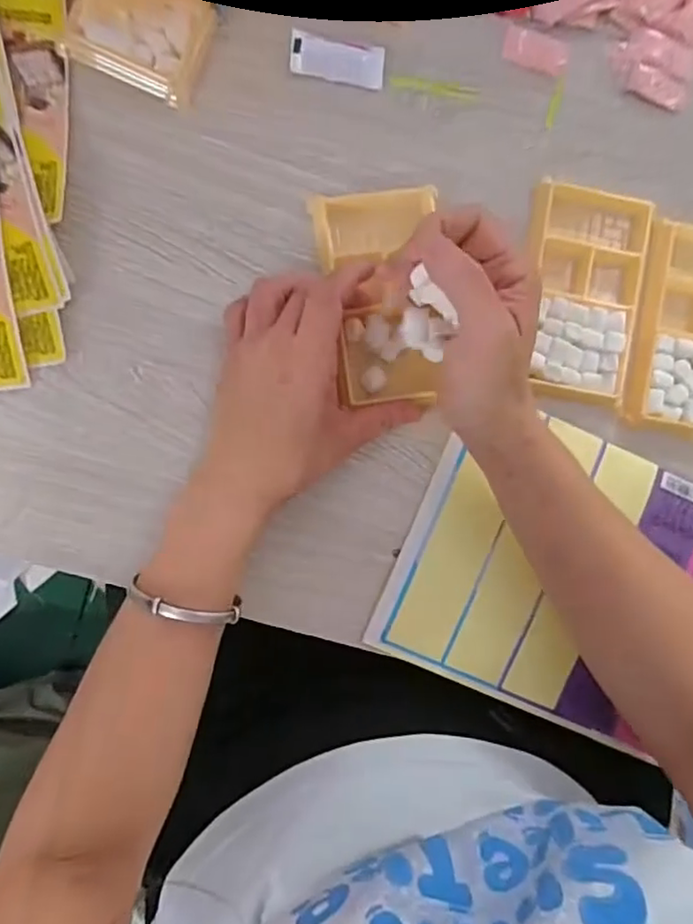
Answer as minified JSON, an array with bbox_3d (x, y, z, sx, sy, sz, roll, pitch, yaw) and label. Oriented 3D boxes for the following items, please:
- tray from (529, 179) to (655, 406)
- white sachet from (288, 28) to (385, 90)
[{"bbox_3d":[0.149,-0.105,0.382,0.071,0.019,0.128,8,90,-4],"label":"tray"},{"bbox_3d":[-0.005,-0.249,0.379,0.057,0.004,0.024,7,90,-4],"label":"white sachet"}]

